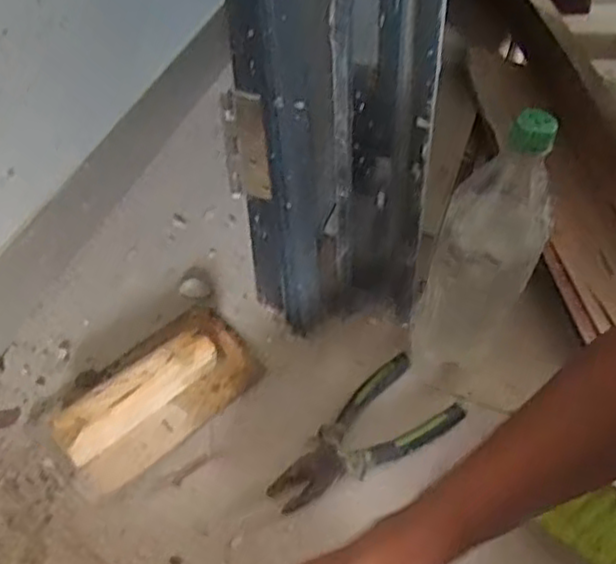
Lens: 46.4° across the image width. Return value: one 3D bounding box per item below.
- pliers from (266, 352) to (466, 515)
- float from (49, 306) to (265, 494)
[{"bbox_3d":[0.045,0.133,0.626,0.180,0.026,0.078,-29,58,-25],"label":"pliers"},{"bbox_3d":[-0.135,0.087,0.632,0.103,0.052,0.190,39,58,24],"label":"float"}]

